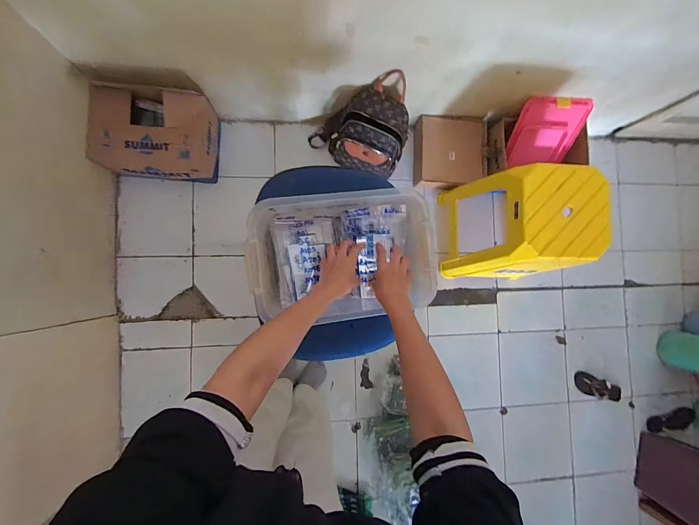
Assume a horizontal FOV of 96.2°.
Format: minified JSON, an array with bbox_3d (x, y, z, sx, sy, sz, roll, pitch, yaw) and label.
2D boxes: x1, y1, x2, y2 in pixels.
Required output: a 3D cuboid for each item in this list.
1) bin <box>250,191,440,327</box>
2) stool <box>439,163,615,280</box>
[{"bbox_3d":[-0.009,-0.016,0.631,0.309,0.125,0.226,-3,87,-8],"label":"bin"},{"bbox_3d":[0.544,-0.106,1.070,0.312,0.462,0.312,5,86,-7],"label":"stool"}]

